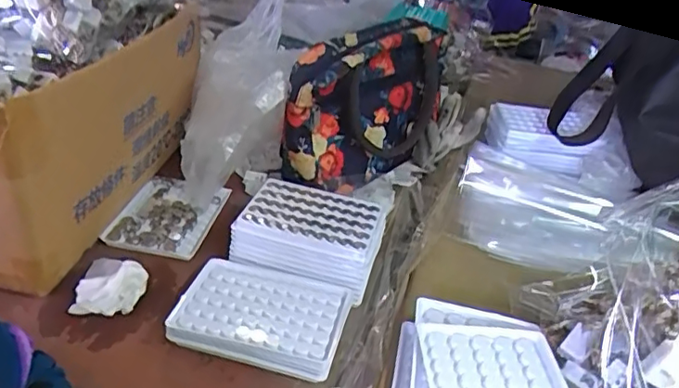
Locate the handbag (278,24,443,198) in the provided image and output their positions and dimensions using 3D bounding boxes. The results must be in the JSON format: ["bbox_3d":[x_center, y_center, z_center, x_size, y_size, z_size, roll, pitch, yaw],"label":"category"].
[{"bbox_3d":[0.036,-0.105,0.659,0.101,0.143,0.230,21,33,20],"label":"handbag"}]

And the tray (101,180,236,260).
[{"bbox_3d":[-0.176,0.022,0.601,0.091,0.015,0.124,11,31,4],"label":"tray"}]

